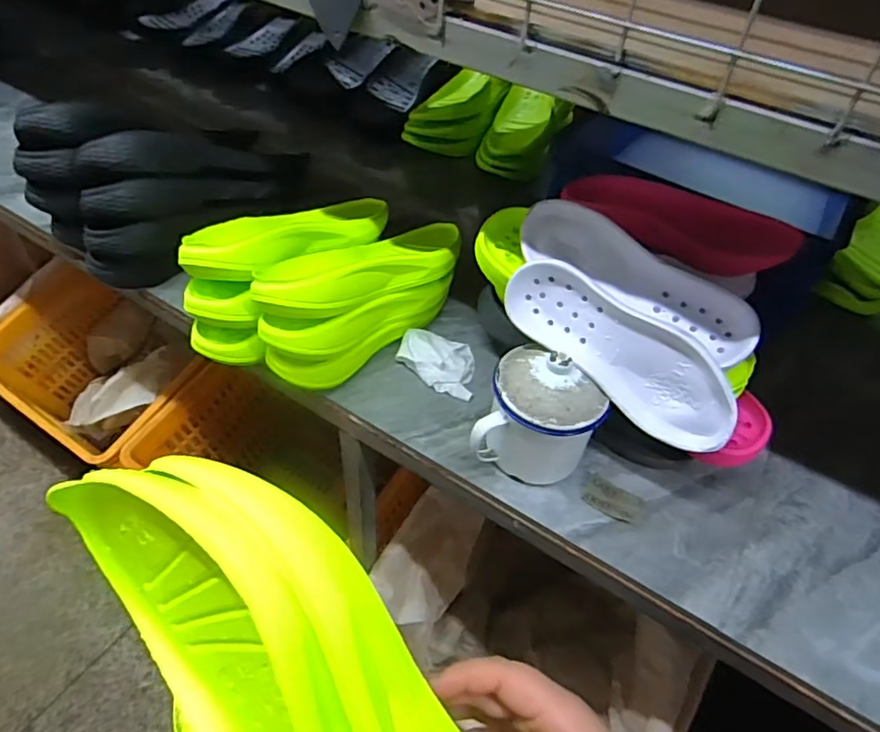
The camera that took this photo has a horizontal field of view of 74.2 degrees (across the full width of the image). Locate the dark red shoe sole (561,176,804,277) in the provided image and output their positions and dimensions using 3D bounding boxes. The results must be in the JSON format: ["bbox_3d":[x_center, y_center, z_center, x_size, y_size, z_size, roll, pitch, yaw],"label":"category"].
[{"bbox_3d":[0.253,-0.160,0.621,0.087,0.047,0.235,-33,58,-31],"label":"dark red shoe sole"}]

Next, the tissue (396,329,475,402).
[{"bbox_3d":[-0.003,-0.004,0.675,0.093,0.017,0.081,14,47,7],"label":"tissue"}]

